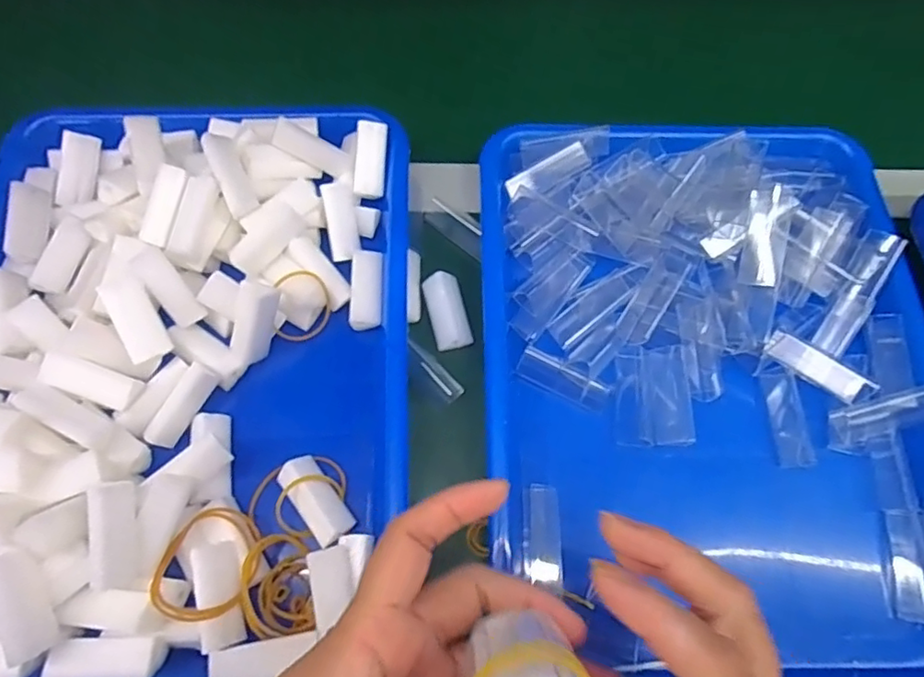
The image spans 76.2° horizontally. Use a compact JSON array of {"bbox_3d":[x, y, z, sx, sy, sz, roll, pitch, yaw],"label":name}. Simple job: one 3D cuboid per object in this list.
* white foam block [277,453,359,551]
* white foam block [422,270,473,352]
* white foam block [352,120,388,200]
[{"bbox_3d":[-0.073,0.082,0.299,0.019,0.017,0.047,-36,72,-15],"label":"white foam block"},{"bbox_3d":[-0.009,-0.017,0.349,0.021,0.012,0.045,-13,68,-6],"label":"white foam block"},{"bbox_3d":[-0.058,-0.112,0.370,0.019,0.010,0.046,2,99,-25],"label":"white foam block"}]

